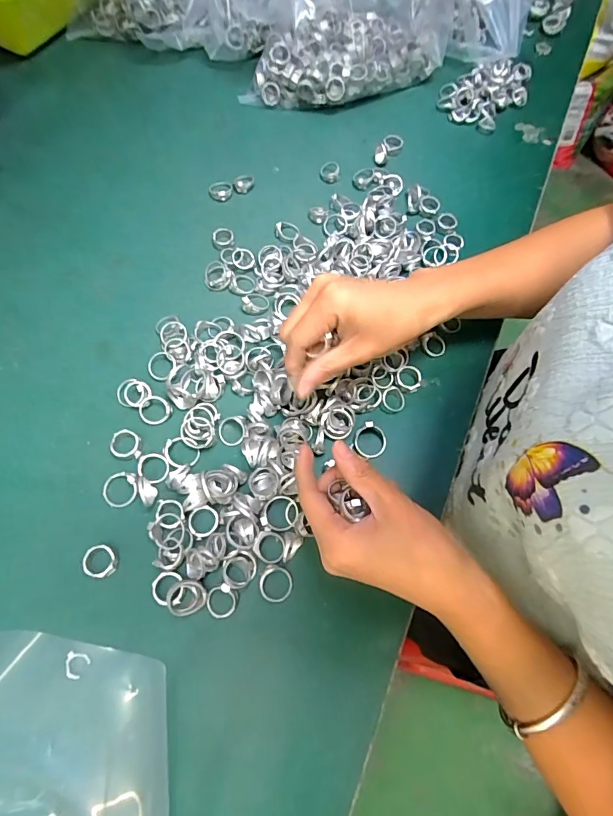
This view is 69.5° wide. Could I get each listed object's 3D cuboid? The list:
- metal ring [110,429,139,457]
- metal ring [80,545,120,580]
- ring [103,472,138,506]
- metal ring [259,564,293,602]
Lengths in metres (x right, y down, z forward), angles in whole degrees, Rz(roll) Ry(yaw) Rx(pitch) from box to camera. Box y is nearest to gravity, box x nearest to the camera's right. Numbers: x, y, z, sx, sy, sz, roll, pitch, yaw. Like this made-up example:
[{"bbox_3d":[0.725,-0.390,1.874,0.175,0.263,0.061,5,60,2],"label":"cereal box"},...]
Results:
[{"bbox_3d":[-0.140,0.027,0.343,0.021,0.006,0.021,-3,67,-4],"label":"metal ring"},{"bbox_3d":[-0.145,0.107,0.307,0.026,0.007,0.022,15,67,3],"label":"metal ring"},{"bbox_3d":[-0.138,0.059,0.327,0.026,0.010,0.025,1,66,-3],"label":"ring"},{"bbox_3d":[-0.021,0.123,0.308,0.023,0.006,0.023,1,66,-3],"label":"metal ring"}]

